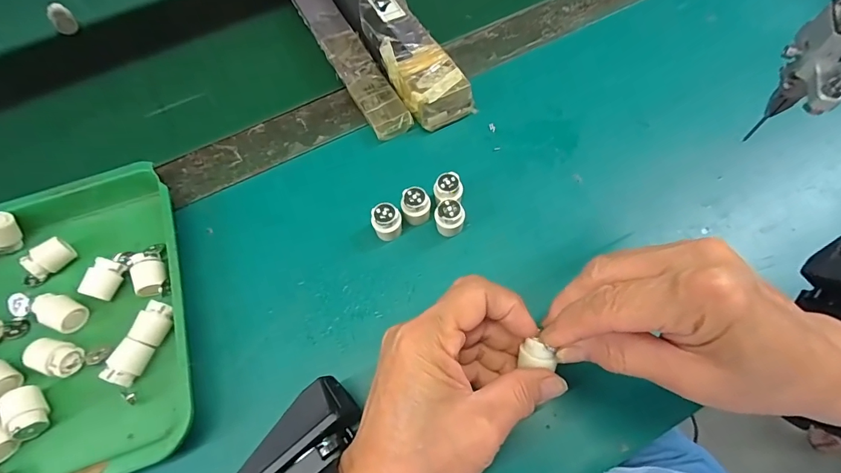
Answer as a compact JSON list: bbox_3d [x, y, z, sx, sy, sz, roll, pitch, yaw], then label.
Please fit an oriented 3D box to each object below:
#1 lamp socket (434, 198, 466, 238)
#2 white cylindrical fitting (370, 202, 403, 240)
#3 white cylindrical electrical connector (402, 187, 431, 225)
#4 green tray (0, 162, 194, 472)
[{"bbox_3d":[0.022,-0.013,0.304,0.019,0.027,0.019,14,66,10],"label":"lamp socket"},{"bbox_3d":[-0.024,-0.010,0.304,0.020,0.027,0.018,-16,64,-5],"label":"white cylindrical fitting"},{"bbox_3d":[-0.003,-0.022,0.309,0.020,0.026,0.019,-1,64,3],"label":"white cylindrical electrical connector"},{"bbox_3d":[-0.240,0.061,0.280,0.162,0.027,0.210,-20,65,-6],"label":"green tray"}]

